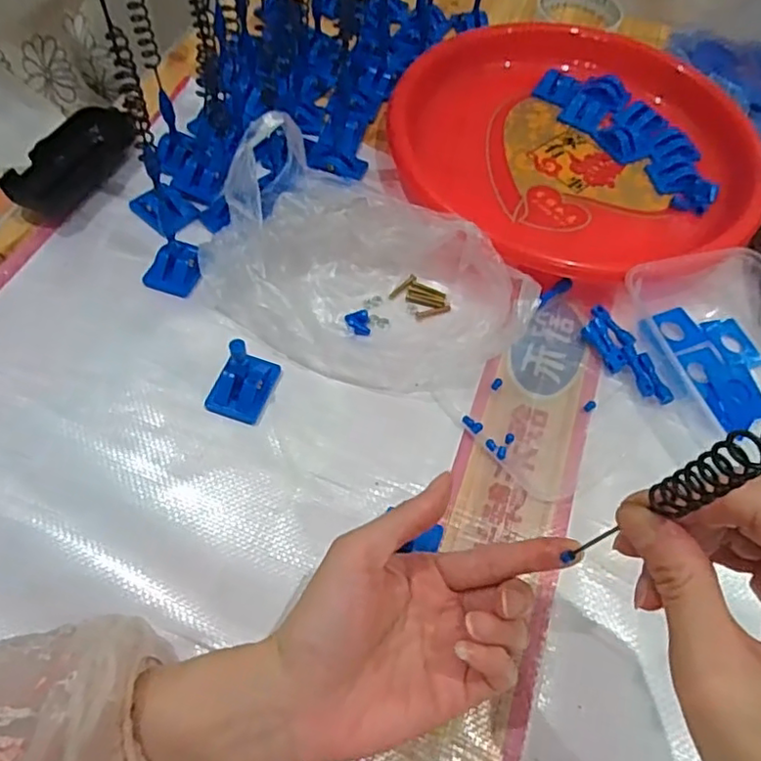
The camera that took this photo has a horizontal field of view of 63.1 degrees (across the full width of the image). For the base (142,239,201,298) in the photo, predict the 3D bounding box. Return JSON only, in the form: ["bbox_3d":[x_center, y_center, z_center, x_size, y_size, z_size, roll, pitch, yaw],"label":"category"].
[{"bbox_3d":[-0.140,-0.077,0.426,0.035,0.010,0.038,24,92,3],"label":"base"}]

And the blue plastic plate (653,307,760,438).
[{"bbox_3d":[0.231,-0.013,0.417,0.061,0.004,0.097,-15,61,-13],"label":"blue plastic plate"}]

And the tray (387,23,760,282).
[{"bbox_3d":[0.155,-0.191,0.502,0.280,0.045,0.274,-24,63,-18],"label":"tray"}]

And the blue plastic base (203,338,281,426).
[{"bbox_3d":[-0.086,-0.004,0.378,0.032,0.044,0.043,16,59,5],"label":"blue plastic base"}]

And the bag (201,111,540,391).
[{"bbox_3d":[-0.006,-0.077,0.400,0.206,0.082,0.136,28,61,13],"label":"bag"}]

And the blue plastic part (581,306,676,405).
[{"bbox_3d":[0.163,-0.015,0.418,0.029,0.011,0.079,-21,63,-16],"label":"blue plastic part"}]

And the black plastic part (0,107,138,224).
[{"bbox_3d":[-0.233,-0.167,0.472,0.053,0.020,0.105,26,60,12],"label":"black plastic part"}]

